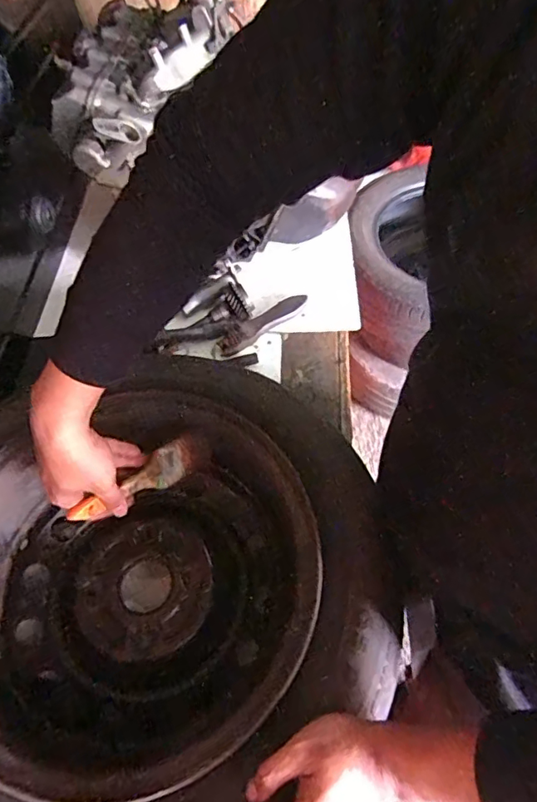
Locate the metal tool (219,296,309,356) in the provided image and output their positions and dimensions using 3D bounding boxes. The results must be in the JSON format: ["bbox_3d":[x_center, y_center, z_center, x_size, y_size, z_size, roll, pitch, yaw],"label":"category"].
[{"bbox_3d":[-0.010,-0.132,0.895,0.175,0.026,0.043,-29,58,-15],"label":"metal tool"}]

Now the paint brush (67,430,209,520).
[{"bbox_3d":[-0.131,0.085,0.556,0.011,0.048,0.169,15,36,40],"label":"paint brush"}]

